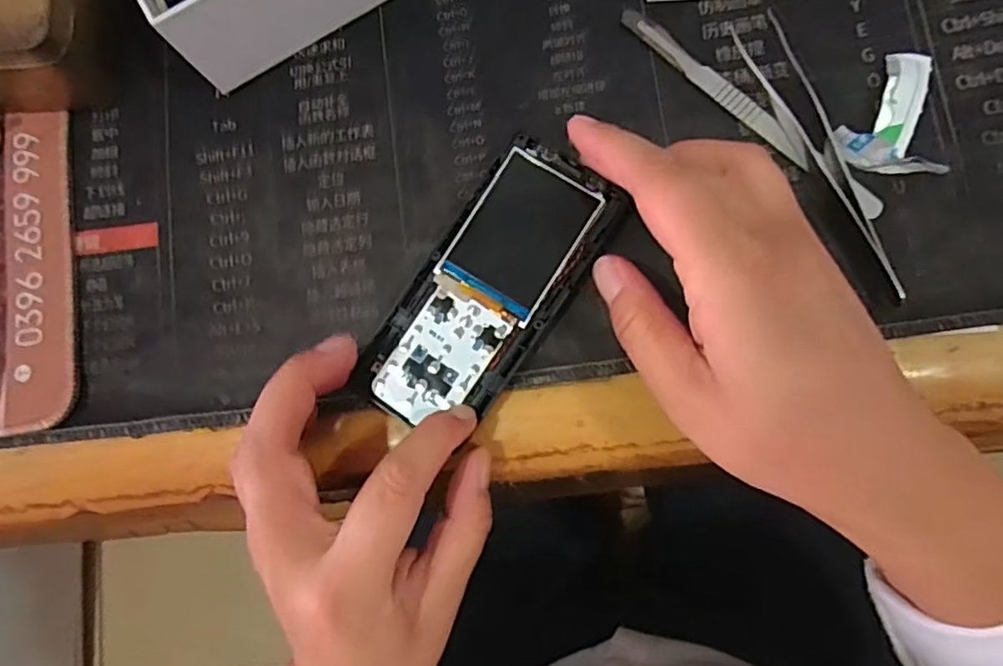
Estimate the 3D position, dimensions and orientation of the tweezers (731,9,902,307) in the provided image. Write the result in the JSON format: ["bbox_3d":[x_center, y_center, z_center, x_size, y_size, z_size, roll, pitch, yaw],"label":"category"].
[{"bbox_3d":[0.128,-0.072,0.248,0.014,0.012,0.126,-20,81,3],"label":"tweezers"}]

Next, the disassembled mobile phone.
[{"bbox_3d":[-0.005,-0.017,0.252,0.056,0.012,0.121,37,91,9],"label":"disassembled mobile phone"}]

